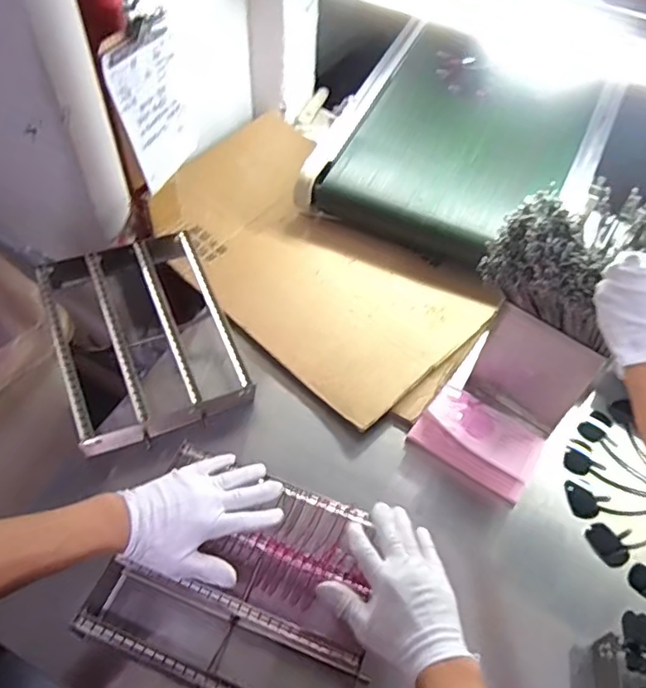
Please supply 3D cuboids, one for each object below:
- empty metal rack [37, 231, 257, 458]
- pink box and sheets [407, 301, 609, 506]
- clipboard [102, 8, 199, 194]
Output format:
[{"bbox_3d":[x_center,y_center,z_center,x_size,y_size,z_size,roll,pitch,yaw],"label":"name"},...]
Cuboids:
[{"bbox_3d":[-0.283,-0.021,0.876,0.242,0.128,0.344,-20,56,-16],"label":"empty metal rack"},{"bbox_3d":[0.255,0.091,0.820,0.171,0.145,0.196,29,57,19],"label":"pink box and sheets"},{"bbox_3d":[-0.238,-0.340,0.802,0.020,0.222,0.145,17,58,16],"label":"clipboard"}]

